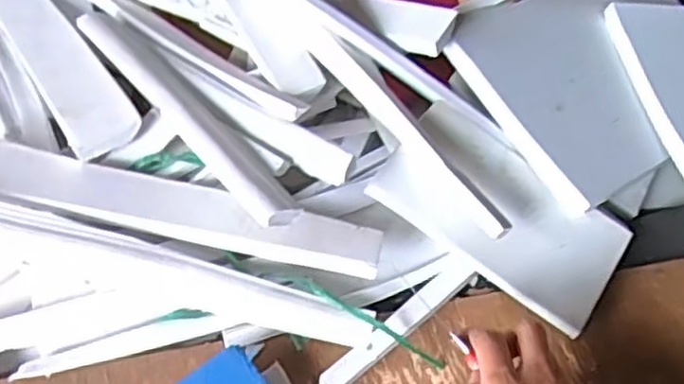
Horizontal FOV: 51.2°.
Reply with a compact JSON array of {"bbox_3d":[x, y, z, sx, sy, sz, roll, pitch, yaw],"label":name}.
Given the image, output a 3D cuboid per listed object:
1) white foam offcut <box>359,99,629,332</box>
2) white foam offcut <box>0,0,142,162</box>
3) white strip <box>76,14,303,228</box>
[{"bbox_3d":[0.109,0.014,0.482,0.161,0.012,0.085,35,74,9],"label":"white foam offcut"},{"bbox_3d":[-0.226,-0.109,0.555,0.047,0.014,0.283,-30,48,-17],"label":"white foam offcut"},{"bbox_3d":[-0.119,-0.067,0.503,0.032,0.017,0.289,-33,51,-18],"label":"white strip"}]

